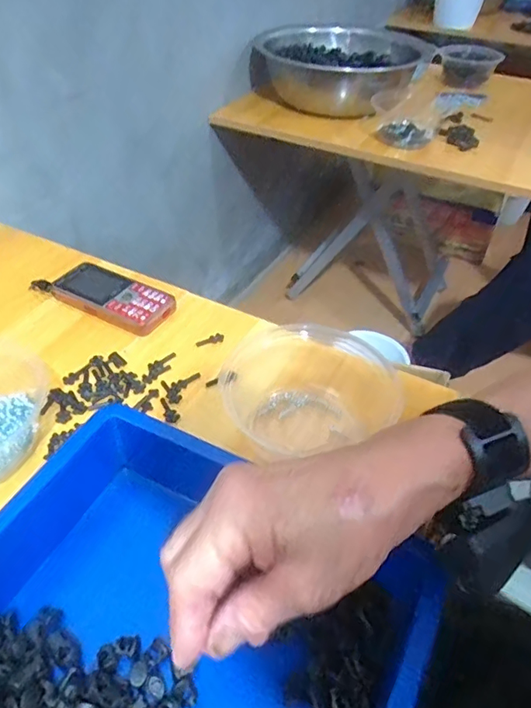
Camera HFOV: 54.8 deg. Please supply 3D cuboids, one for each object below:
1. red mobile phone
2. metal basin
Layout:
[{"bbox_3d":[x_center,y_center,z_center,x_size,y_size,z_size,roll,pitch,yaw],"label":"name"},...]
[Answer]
[{"bbox_3d":[-0.159,-0.062,0.540,0.130,0.017,0.062,24,47,21],"label":"red mobile phone"},{"bbox_3d":[0.151,-0.583,1.064,0.319,0.125,0.319,2,43,-1],"label":"metal basin"}]

